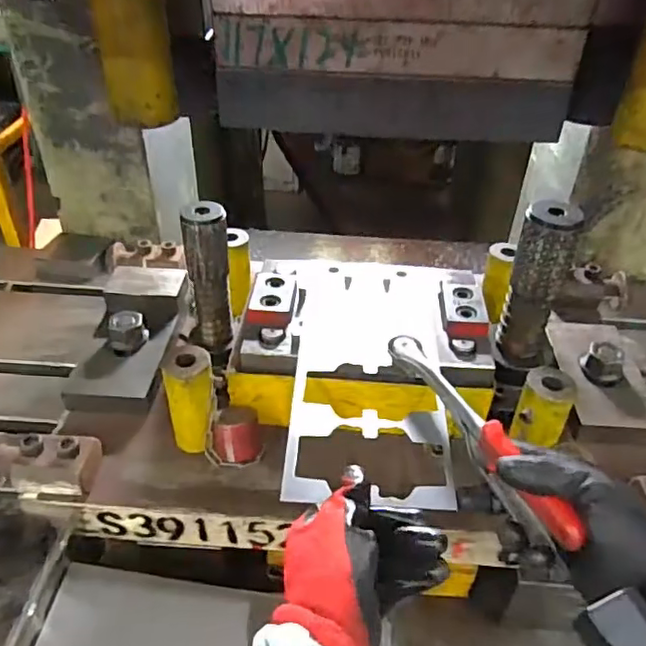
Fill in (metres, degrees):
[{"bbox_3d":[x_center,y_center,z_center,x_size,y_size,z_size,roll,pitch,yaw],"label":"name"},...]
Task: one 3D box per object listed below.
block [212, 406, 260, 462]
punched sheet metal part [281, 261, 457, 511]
[{"bbox_3d":[-0.074,0.099,0.517,0.040,0.039,0.037,1,38,-1],"label":"block"},{"bbox_3d":[0.042,0.030,0.518,0.132,0.008,0.294,1,39,1],"label":"punched sheet metal part"}]

